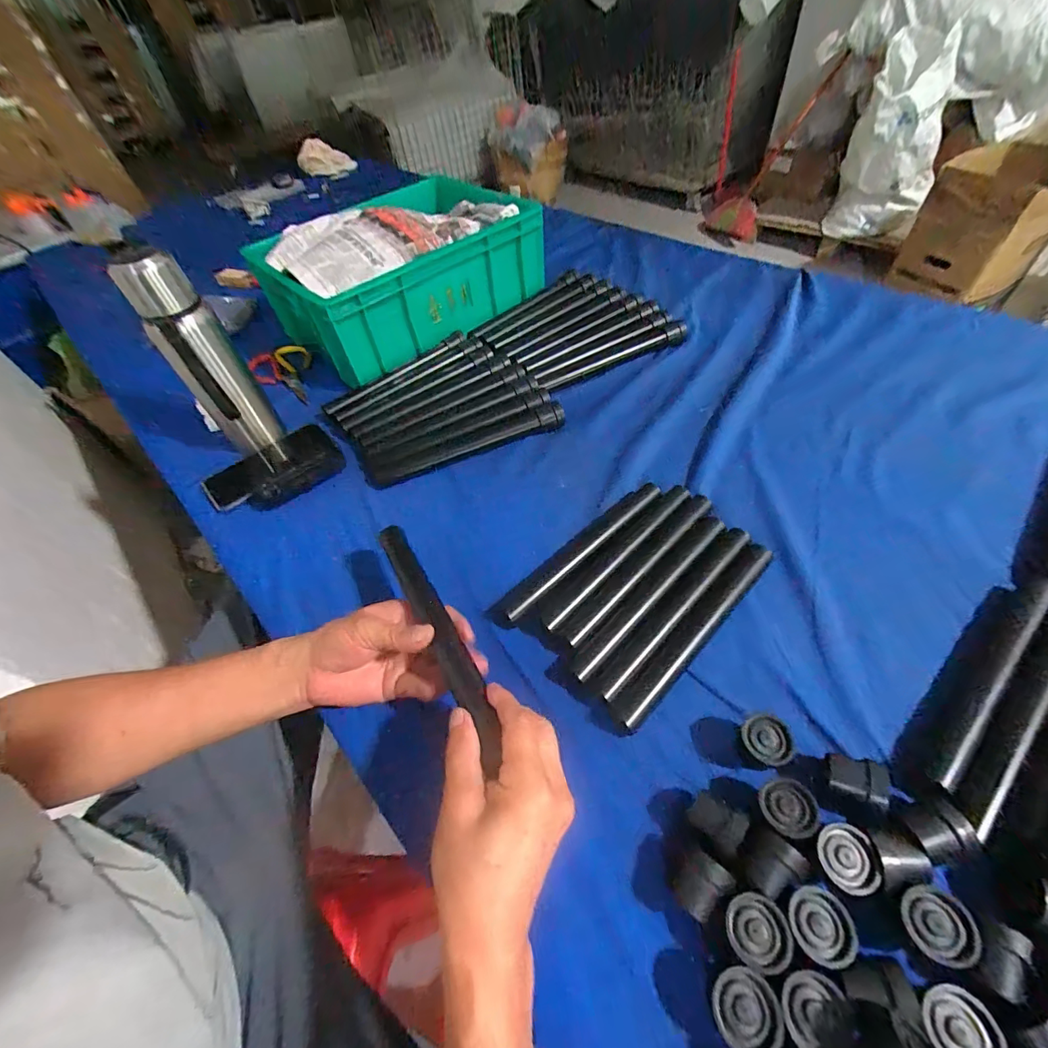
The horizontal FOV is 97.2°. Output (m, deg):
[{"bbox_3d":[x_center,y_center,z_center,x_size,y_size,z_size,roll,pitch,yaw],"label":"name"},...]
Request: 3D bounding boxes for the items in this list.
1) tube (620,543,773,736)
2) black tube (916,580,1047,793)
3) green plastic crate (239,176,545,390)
[{"bbox_3d":[0.156,0.093,0.407,0.214,0.030,0.022,-36,54,-27],"label":"tube"},{"bbox_3d":[0.360,0.116,0.356,0.209,0.034,0.021,-34,54,-25],"label":"black tube"},{"bbox_3d":[-0.197,-0.421,0.774,0.408,0.154,0.257,-39,59,-21],"label":"green plastic crate"}]

